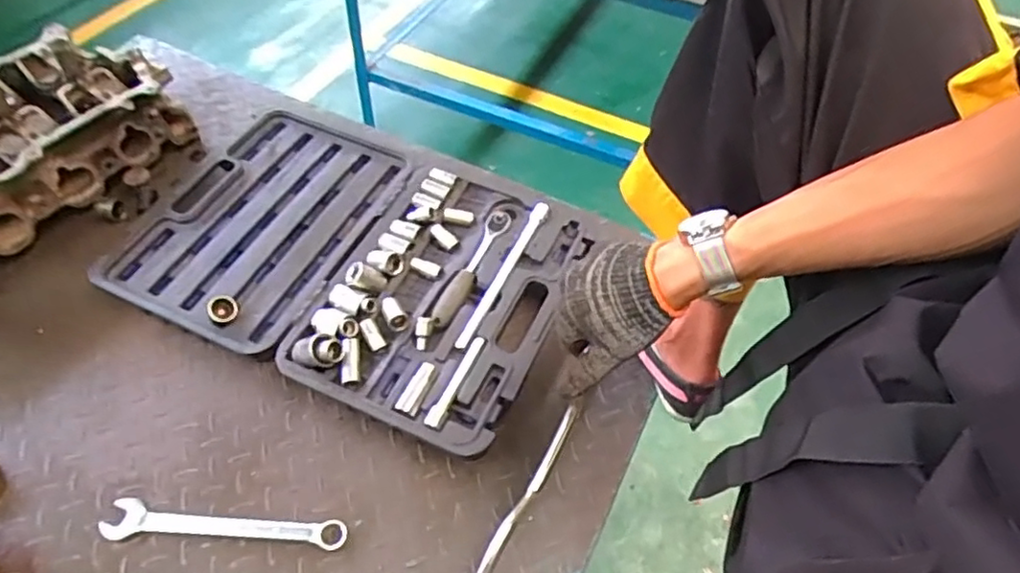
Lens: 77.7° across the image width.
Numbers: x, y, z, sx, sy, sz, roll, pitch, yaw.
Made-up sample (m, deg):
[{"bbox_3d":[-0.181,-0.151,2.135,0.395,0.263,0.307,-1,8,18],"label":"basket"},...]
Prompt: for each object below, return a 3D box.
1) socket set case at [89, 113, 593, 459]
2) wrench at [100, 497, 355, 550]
[{"bbox_3d":[-0.213,-0.049,0.850,0.581,0.053,0.391,23,55,13],"label":"socket set case"},{"bbox_3d":[-0.291,0.244,0.650,0.245,0.015,0.034,4,53,-1],"label":"wrench"}]

